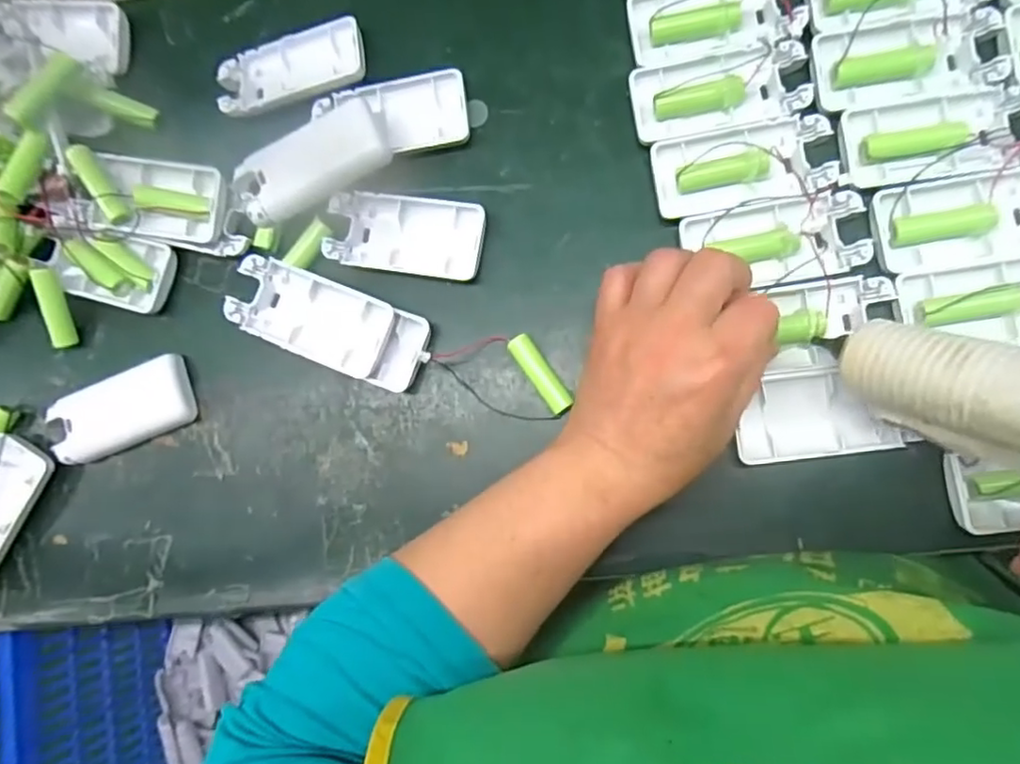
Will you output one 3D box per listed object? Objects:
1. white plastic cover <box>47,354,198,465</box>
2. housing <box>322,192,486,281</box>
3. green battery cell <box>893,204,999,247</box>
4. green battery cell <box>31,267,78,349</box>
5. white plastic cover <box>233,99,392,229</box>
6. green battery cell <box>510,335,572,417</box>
[{"bbox_3d":[-0.235,0.018,0.384,0.090,0.014,0.043,-21,82,6],"label":"white plastic cover"},{"bbox_3d":[-0.061,-0.086,0.373,0.093,0.011,0.045,8,86,9],"label":"housing"},{"bbox_3d":[0.226,-0.082,0.329,0.049,0.014,0.015,-7,84,8],"label":"green battery cell"},{"bbox_3d":[-0.279,-0.044,0.385,0.013,0.011,0.050,-1,112,8],"label":"green battery cell"},{"bbox_3d":[-0.117,-0.130,0.372,0.091,0.020,0.040,-27,82,5],"label":"white plastic cover"},{"bbox_3d":[0.018,-0.004,0.355,0.013,0.012,0.050,-35,81,4],"label":"green battery cell"}]

